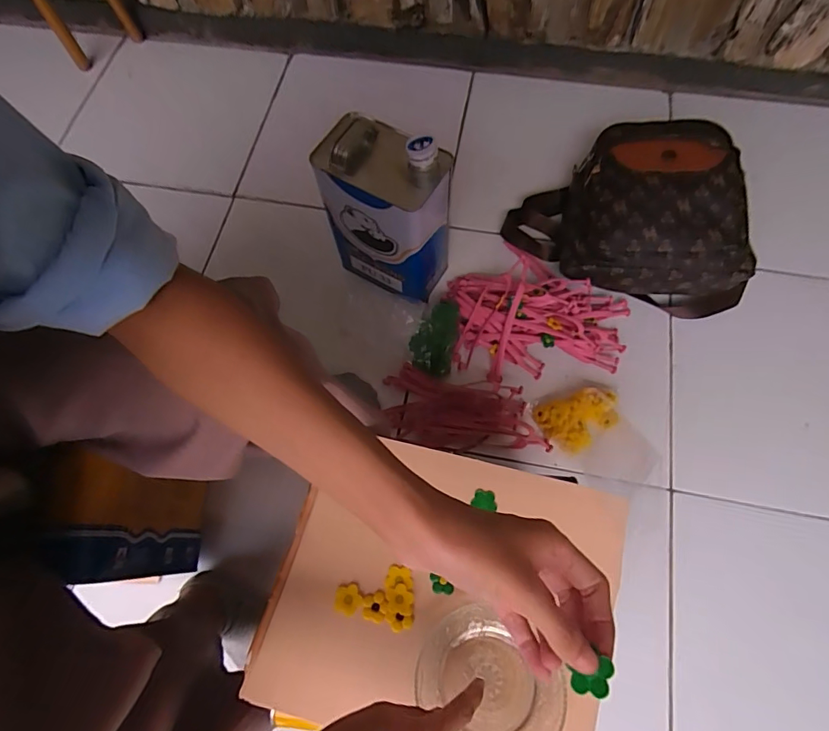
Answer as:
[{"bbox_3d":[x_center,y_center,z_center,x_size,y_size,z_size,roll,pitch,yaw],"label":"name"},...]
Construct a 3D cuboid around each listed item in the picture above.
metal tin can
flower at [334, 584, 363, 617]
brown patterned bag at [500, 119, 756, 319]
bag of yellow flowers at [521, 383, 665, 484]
[{"bbox_3d":[-0.034,-0.228,0.687,0.165,0.247,0.124,30,73,12],"label":"metal tin can"},{"bbox_3d":[-0.058,0.204,0.405,0.023,0.005,0.025,9,69,5],"label":"flower"},{"bbox_3d":[0.356,-0.273,0.744,0.372,0.157,0.303,14,70,7],"label":"brown patterned bag"},{"bbox_3d":[0.266,0.100,0.676,0.131,0.024,0.160,-24,70,-8],"label":"bag of yellow flowers"}]

